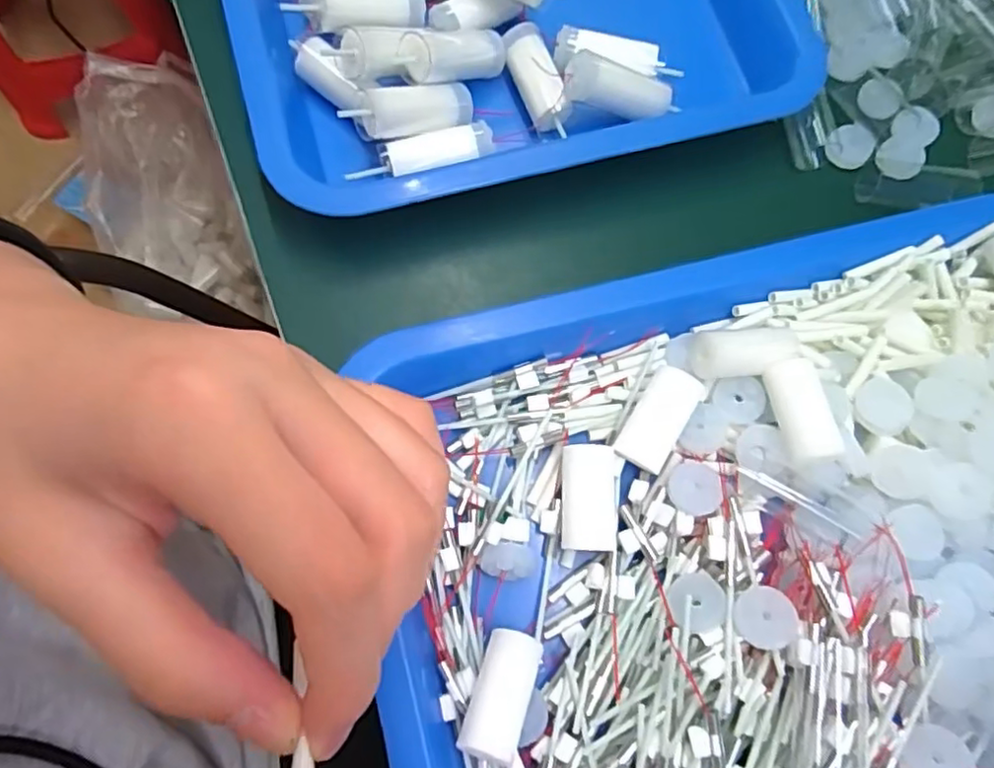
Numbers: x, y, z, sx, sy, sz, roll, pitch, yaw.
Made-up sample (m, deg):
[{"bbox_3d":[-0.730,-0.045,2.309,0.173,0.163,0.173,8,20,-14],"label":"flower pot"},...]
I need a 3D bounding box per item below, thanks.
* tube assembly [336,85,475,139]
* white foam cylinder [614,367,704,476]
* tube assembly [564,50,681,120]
[{"bbox_3d":[-0.038,-0.121,0.285,0.061,0.016,0.017,-20,73,-26],"label":"tube assembly"},{"bbox_3d":[0.065,0.015,0.257,0.022,0.019,0.039,31,76,6],"label":"white foam cylinder"},{"bbox_3d":[0.058,-0.135,0.295,0.056,0.015,0.017,8,72,-18],"label":"tube assembly"}]

